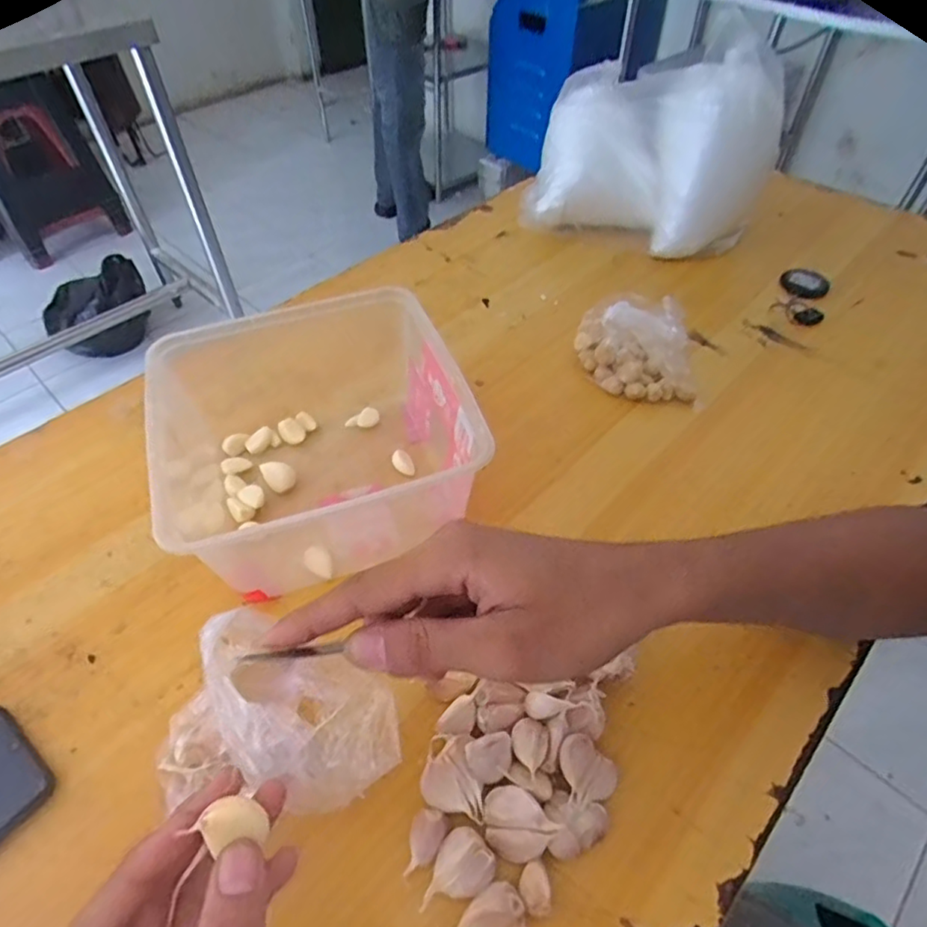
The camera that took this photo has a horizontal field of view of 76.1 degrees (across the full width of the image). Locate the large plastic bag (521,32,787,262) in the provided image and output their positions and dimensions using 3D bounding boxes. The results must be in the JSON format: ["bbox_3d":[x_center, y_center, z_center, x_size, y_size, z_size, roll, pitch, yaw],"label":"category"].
[{"bbox_3d":[0.210,-0.352,0.659,0.254,0.174,0.143,20,53,16],"label":"large plastic bag"}]

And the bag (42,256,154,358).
[{"bbox_3d":[-1.017,-0.428,1.646,0.267,0.177,0.198,-16,52,-13],"label":"bag"}]

